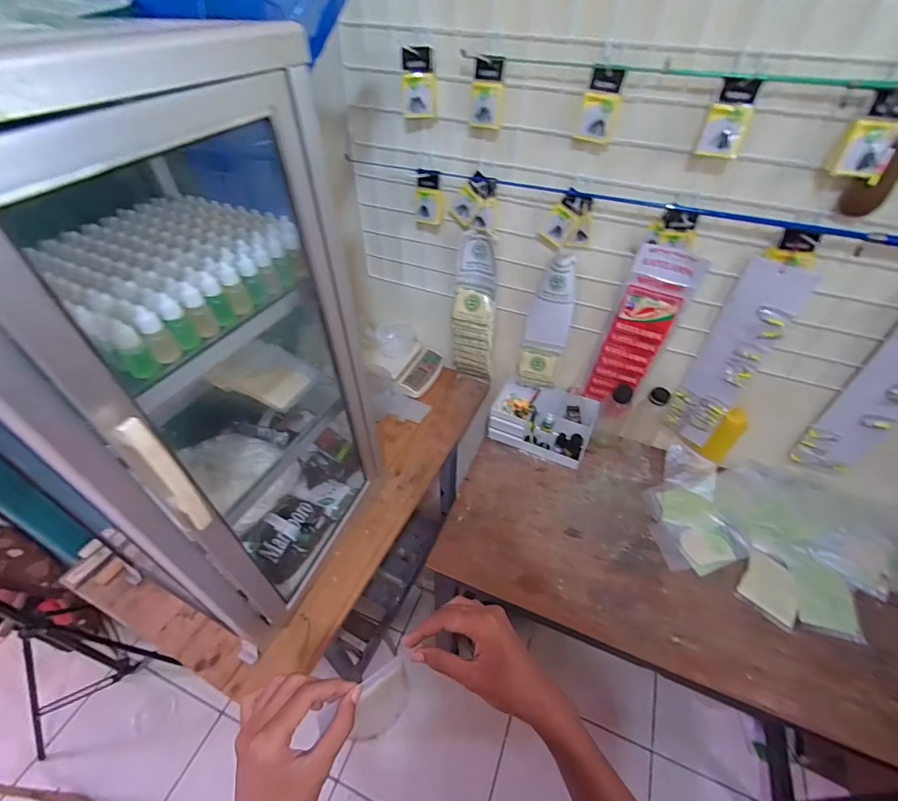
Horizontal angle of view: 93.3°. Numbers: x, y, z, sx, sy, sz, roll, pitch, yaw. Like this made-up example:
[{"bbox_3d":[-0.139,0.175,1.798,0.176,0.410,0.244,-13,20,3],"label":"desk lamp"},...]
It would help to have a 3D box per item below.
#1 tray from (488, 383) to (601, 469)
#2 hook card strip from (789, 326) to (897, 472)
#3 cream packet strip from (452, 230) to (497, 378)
[{"bbox_3d":[0.225,0.051,1.032,0.231,0.112,0.138,18,47,15],"label":"tray"},{"bbox_3d":[0.762,-0.002,0.758,0.109,0.372,0.035,22,48,19],"label":"hook card strip"},{"bbox_3d":[0.056,-0.189,0.961,0.099,0.363,0.041,18,47,16],"label":"cream packet strip"}]

